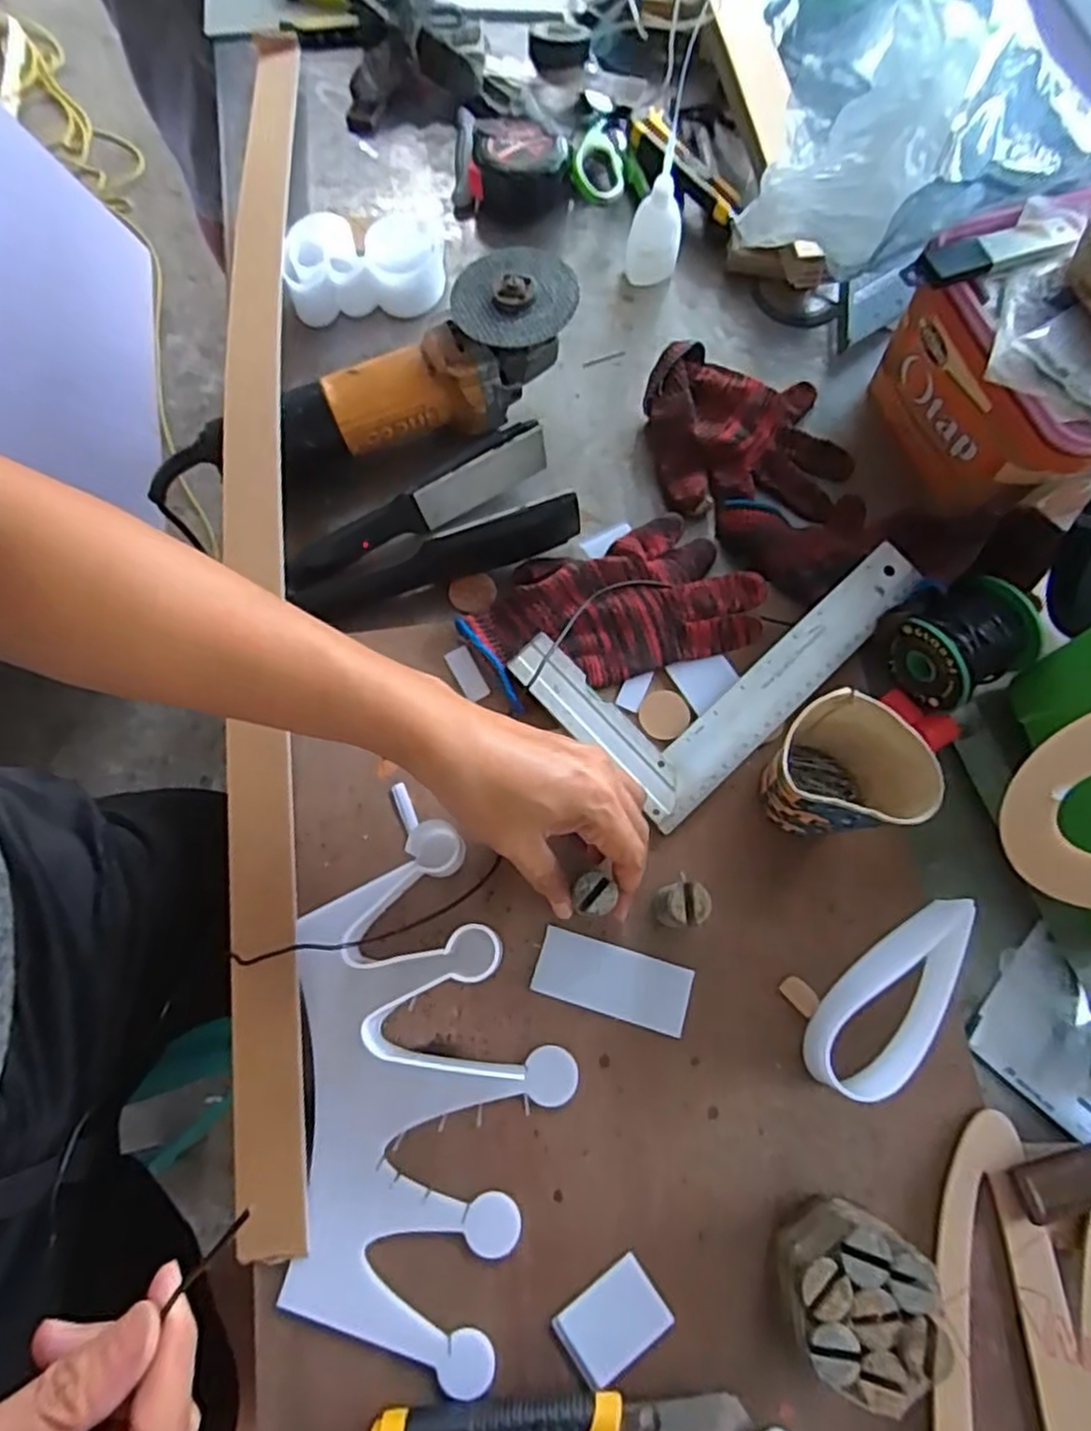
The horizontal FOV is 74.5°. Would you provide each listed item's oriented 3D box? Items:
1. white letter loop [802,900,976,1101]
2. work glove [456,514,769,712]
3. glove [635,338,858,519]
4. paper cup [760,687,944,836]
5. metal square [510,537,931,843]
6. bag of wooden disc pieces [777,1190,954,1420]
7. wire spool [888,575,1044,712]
[{"bbox_3d":[0.199,0.158,0.419,0.046,0.051,0.130,38,75,10],"label":"white letter loop"},{"bbox_3d":[0.045,-0.075,0.498,0.195,0.033,0.105,-16,74,-7],"label":"work glove"},{"bbox_3d":[0.158,-0.219,0.555,0.160,0.034,0.138,1,73,-1],"label":"glove"},{"bbox_3d":[0.172,0.037,0.428,0.083,0.098,0.066,23,73,5],"label":"paper cup"},{"bbox_3d":[0.120,-0.058,0.494,0.255,0.024,0.149,-41,78,-13],"label":"metal square"},{"bbox_3d":[0.157,0.297,0.369,0.074,0.051,0.074,-33,75,-8],"label":"bag of wooden disc pieces"},{"bbox_3d":[0.282,-0.049,0.481,0.081,0.051,0.066,-27,75,-10],"label":"wire spool"}]

